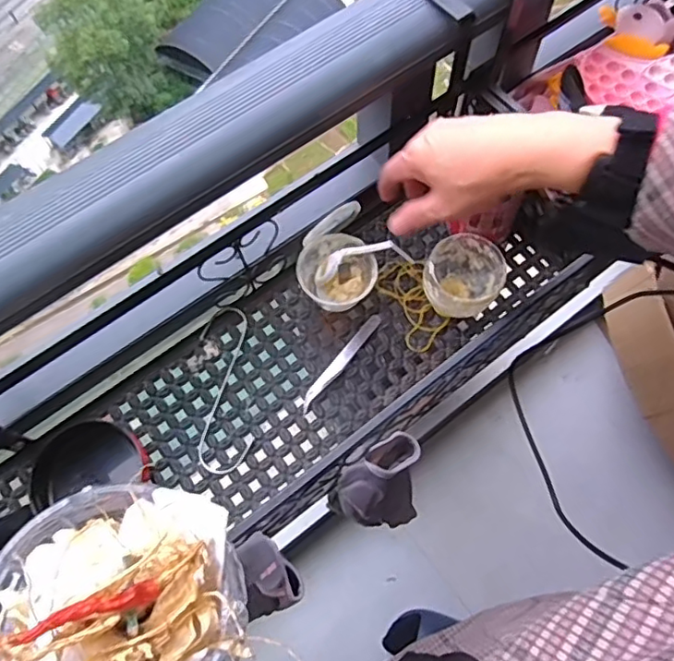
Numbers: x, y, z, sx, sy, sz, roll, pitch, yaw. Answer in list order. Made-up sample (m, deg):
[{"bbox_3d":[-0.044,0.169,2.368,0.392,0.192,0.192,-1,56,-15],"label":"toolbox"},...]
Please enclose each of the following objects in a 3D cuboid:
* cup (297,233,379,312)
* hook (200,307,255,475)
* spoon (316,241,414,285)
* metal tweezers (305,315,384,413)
[{"bbox_3d":[-0.002,-0.054,0.546,0.069,0.038,0.063,-1,66,2],"label":"cup"},{"bbox_3d":[-0.103,0.053,0.528,0.047,0.006,0.153,-6,69,0],"label":"hook"},{"bbox_3d":[0.021,-0.066,0.539,0.092,0.027,0.023,-16,66,11],"label":"spoon"},{"bbox_3d":[0.004,0.028,0.532,0.012,0.006,0.112,35,72,16],"label":"metal tweezers"}]

